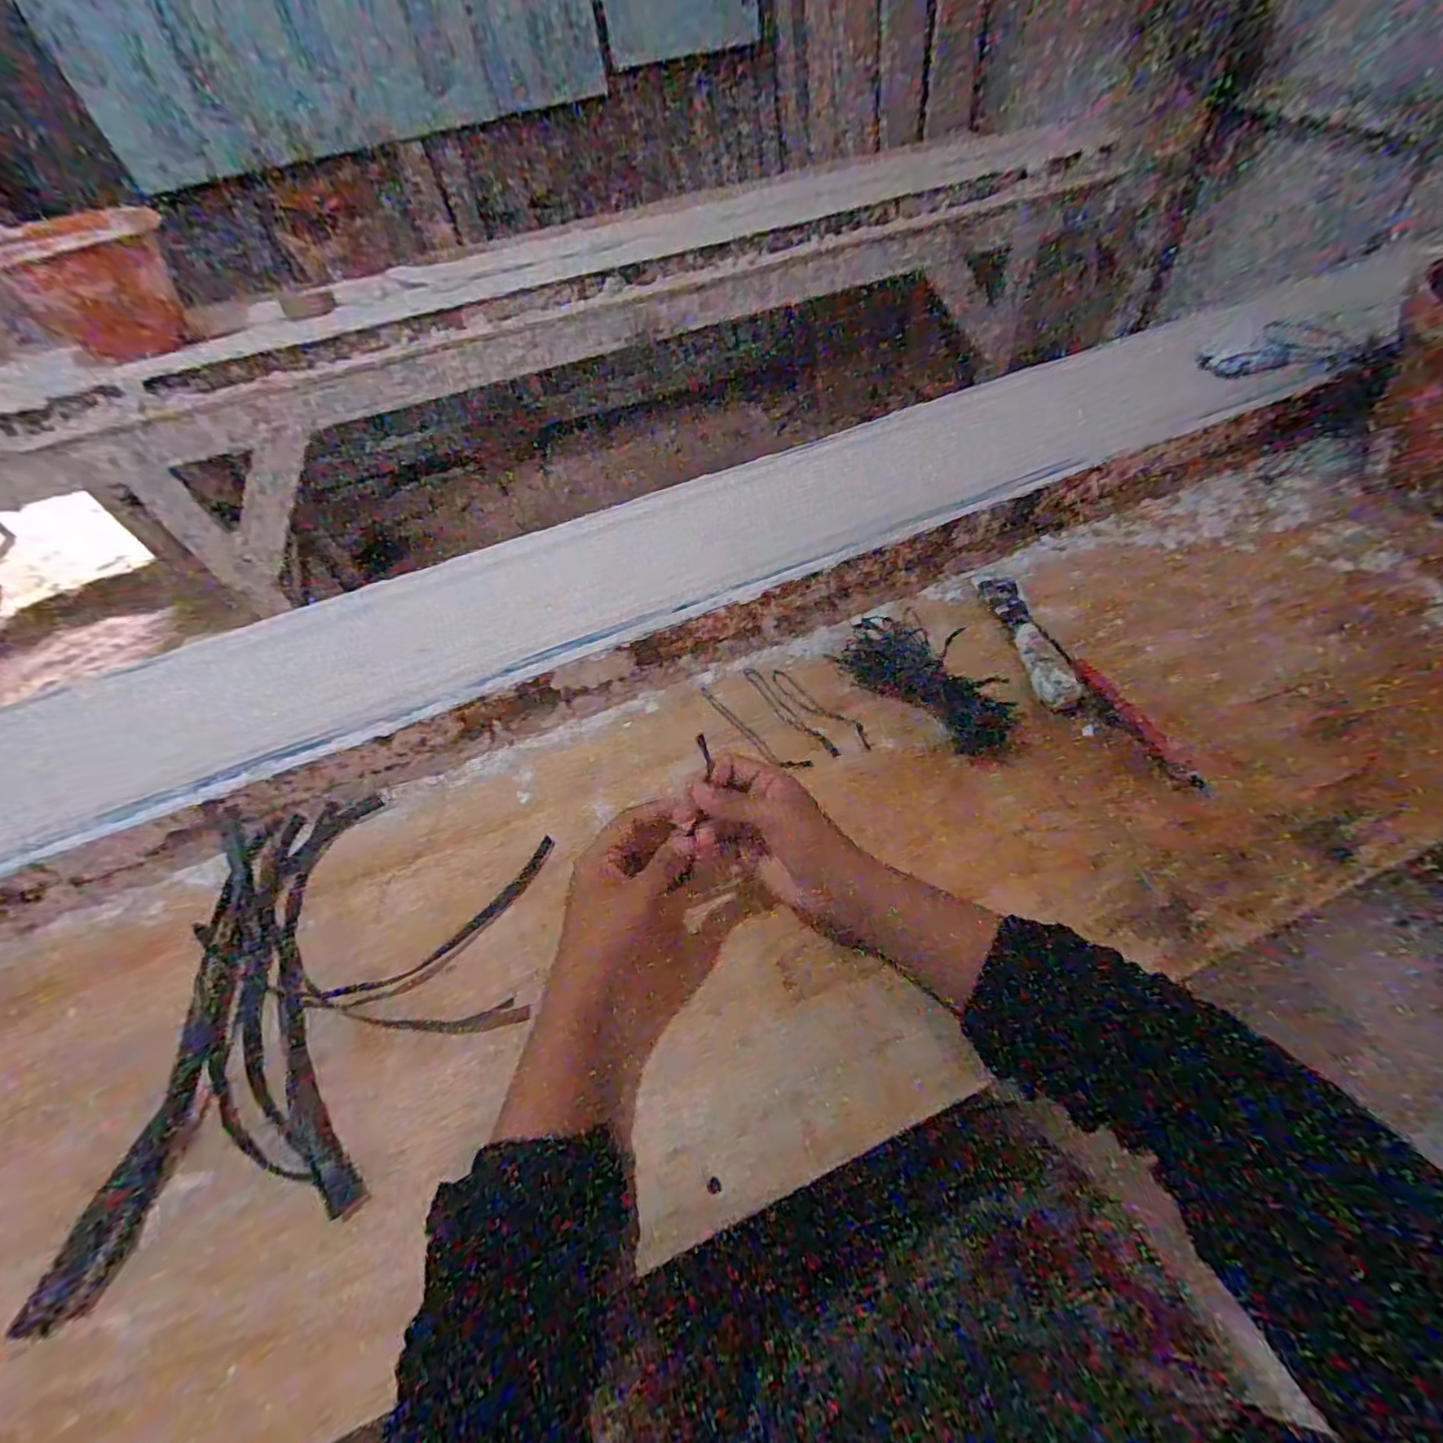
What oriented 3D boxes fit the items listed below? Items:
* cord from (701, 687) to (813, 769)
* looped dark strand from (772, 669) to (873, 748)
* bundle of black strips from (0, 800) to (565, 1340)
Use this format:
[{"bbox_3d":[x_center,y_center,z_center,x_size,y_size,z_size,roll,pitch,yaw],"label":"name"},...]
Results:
[{"bbox_3d":[0.023,0.008,0.518,0.118,0.005,0.022,32,63,27],"label":"cord"},{"bbox_3d":[0.085,-0.013,0.530,0.017,0.009,0.116,-39,58,-20],"label":"looped dark strand"},{"bbox_3d":[-0.250,0.175,0.405,0.238,0.018,0.286,-9,53,1],"label":"bundle of black strips"}]

